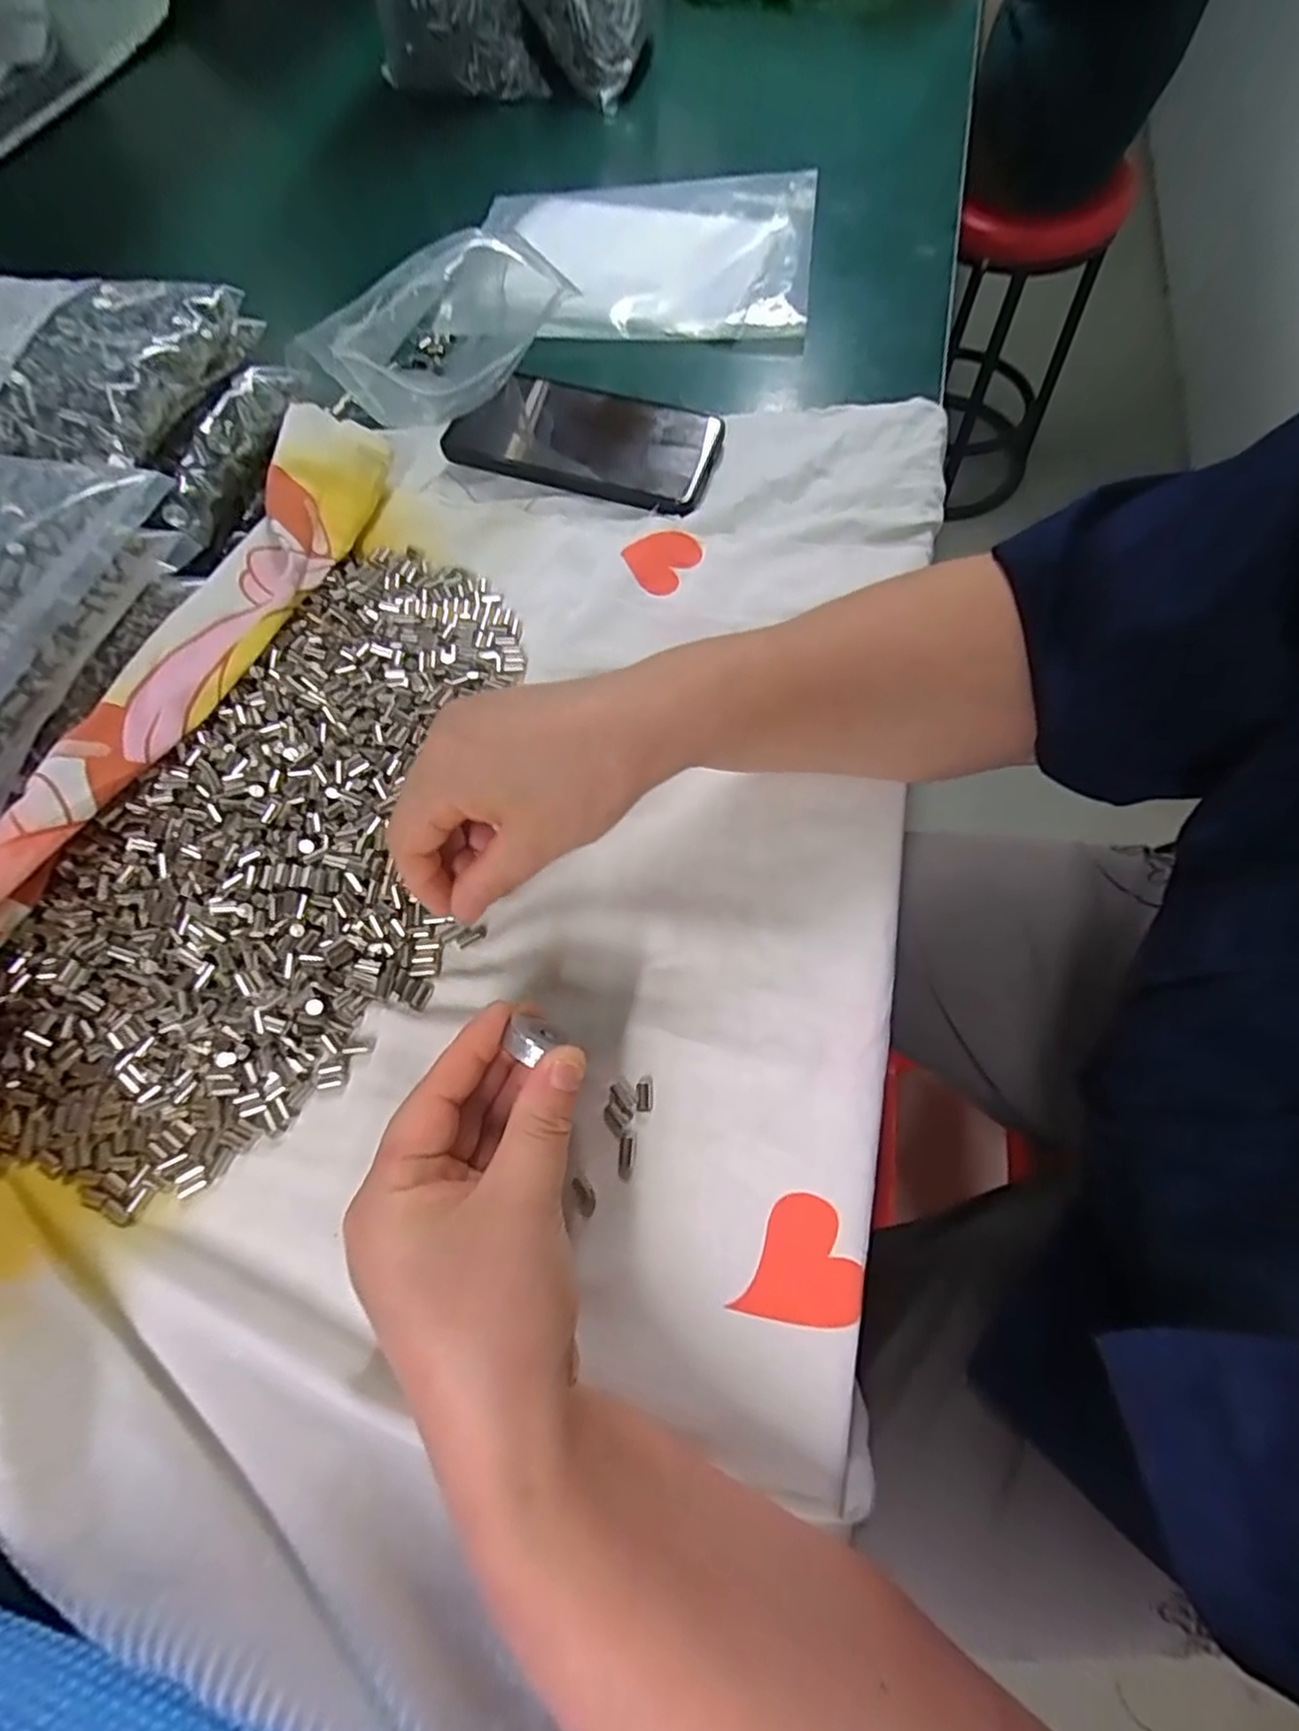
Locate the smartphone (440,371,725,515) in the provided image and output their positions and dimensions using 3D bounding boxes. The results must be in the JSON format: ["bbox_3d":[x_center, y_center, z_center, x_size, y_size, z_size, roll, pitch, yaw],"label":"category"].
[{"bbox_3d":[-0.038,-0.262,0.421,0.159,0.016,0.080,19,67,10],"label":"smartphone"}]

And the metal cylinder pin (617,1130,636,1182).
[{"bbox_3d":[-0.009,0.112,0.266,0.006,0.004,0.017,1,65,2],"label":"metal cylinder pin"}]

